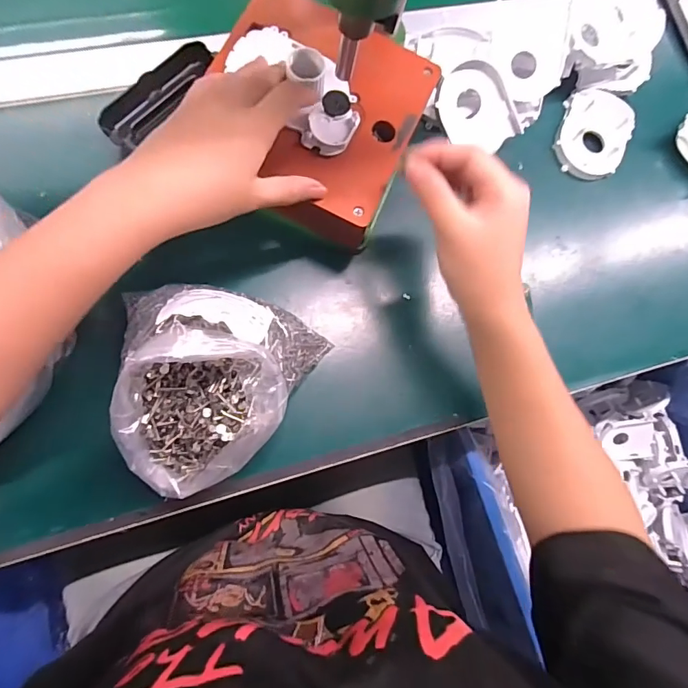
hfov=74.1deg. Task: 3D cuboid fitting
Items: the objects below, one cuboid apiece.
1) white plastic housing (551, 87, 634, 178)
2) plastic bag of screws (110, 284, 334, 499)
[{"bbox_3d":[0.238,-0.198,0.433,0.064,0.020,0.079,19,78,-5],"label":"white plastic housing"},{"bbox_3d":[-0.076,0.036,0.306,0.121,0.105,0.134,9,79,-7],"label":"plastic bag of screws"}]

